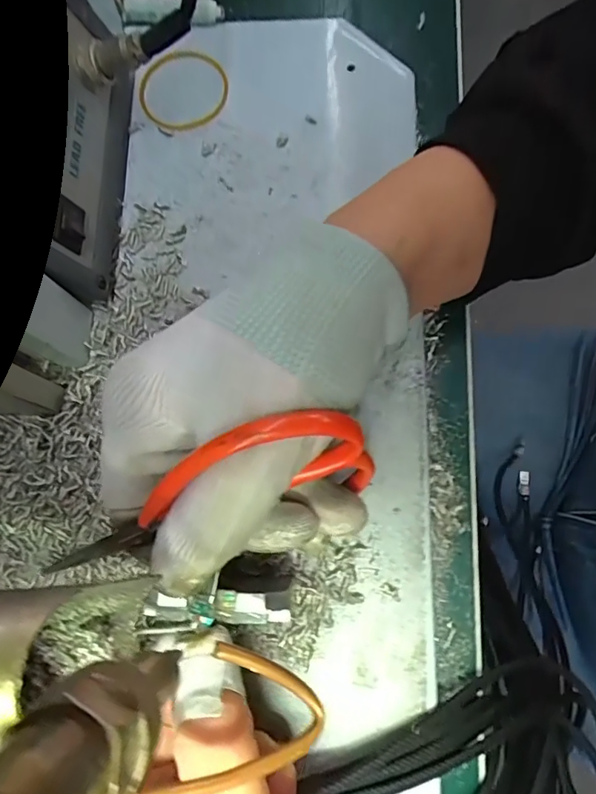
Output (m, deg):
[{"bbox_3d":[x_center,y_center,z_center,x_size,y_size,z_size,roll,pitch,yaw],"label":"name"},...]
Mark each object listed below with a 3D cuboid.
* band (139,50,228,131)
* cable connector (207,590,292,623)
[{"bbox_3d":[-0.059,-0.159,0.256,0.045,0.004,0.051,-5,74,2],"label":"band"},{"bbox_3d":[-0.015,0.069,0.164,0.026,0.005,0.010,7,79,-10],"label":"cable connector"}]

